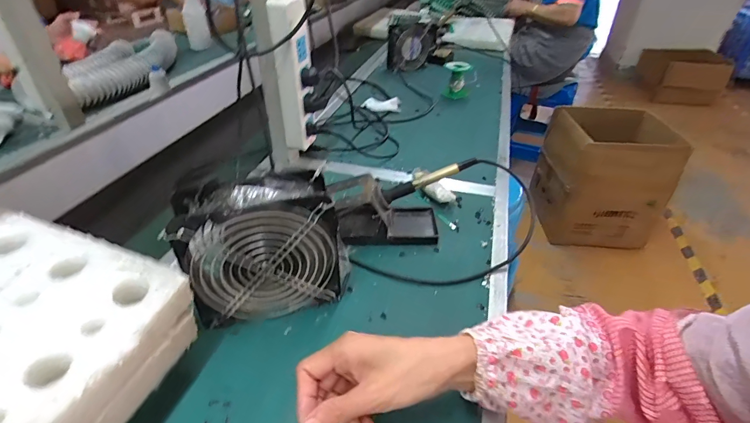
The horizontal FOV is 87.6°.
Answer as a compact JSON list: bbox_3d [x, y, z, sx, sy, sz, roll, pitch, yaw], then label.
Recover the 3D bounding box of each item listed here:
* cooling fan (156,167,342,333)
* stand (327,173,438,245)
[{"bbox_3d":[-0.112,0.037,0.407,0.158,0.147,0.062,-9,39,-15],"label":"cooling fan"},{"bbox_3d":[0.010,-0.003,0.526,0.151,0.068,0.074,-1,38,-5],"label":"stand"}]

